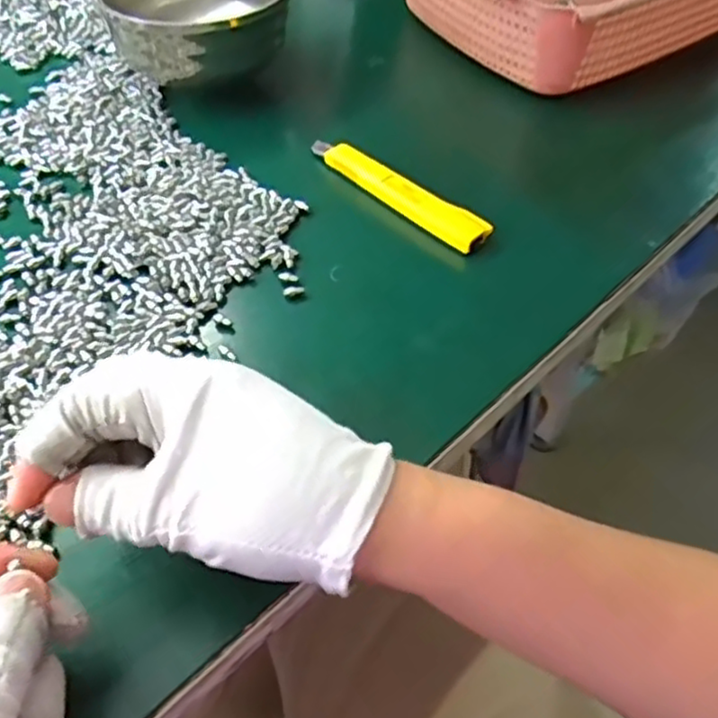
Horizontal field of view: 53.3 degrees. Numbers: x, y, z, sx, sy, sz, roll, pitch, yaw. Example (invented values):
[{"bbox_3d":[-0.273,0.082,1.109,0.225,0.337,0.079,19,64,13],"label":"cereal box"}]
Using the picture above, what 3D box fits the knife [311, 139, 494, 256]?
[{"bbox_3d":[0.018,-0.098,0.407,0.130,0.014,0.018,37,58,25],"label":"knife"}]

